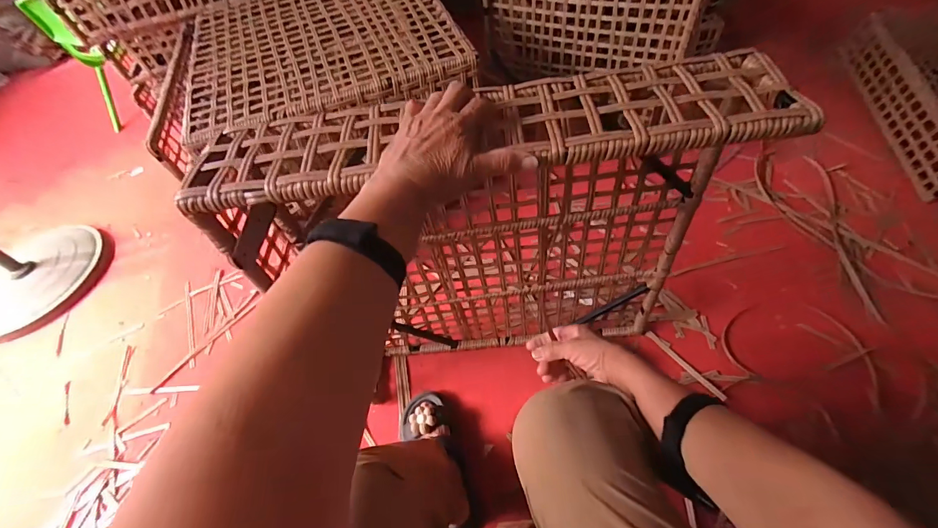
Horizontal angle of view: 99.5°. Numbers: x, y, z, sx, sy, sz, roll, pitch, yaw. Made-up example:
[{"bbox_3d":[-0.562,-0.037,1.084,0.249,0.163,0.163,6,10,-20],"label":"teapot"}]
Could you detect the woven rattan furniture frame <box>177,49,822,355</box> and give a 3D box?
[{"bbox_3d":[0.047,0.023,0.665,0.641,0.636,0.167,-6,53,1],"label":"woven rattan furniture frame"}]

